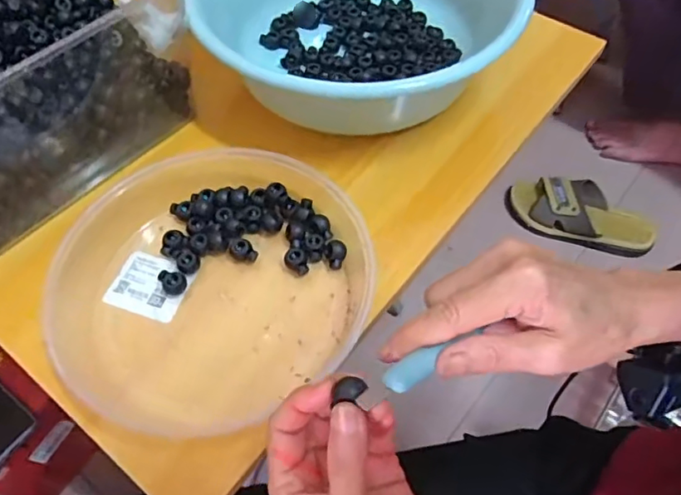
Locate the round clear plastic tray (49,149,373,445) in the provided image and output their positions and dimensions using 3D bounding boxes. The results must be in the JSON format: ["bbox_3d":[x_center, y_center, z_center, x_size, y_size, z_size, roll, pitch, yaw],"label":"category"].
[{"bbox_3d":[-0.104,0.017,0.424,0.228,0.040,0.225,0,57,0],"label":"round clear plastic tray"}]

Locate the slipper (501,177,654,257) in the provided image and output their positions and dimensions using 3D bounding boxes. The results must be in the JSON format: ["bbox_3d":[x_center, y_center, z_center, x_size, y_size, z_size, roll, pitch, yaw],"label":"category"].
[{"bbox_3d":[0.452,-0.073,1.053,0.268,0.064,0.118,19,59,12],"label":"slipper"}]

